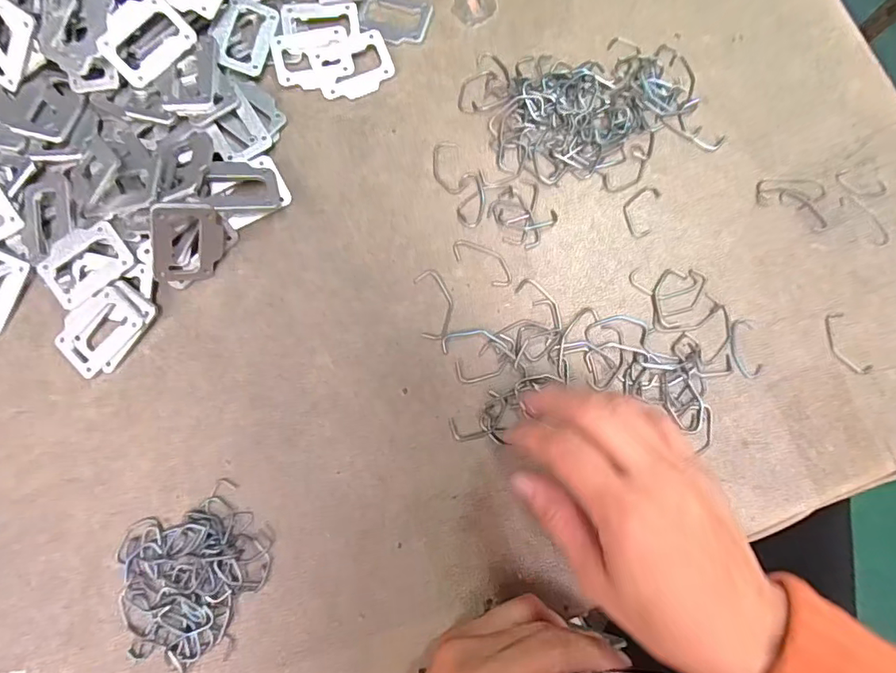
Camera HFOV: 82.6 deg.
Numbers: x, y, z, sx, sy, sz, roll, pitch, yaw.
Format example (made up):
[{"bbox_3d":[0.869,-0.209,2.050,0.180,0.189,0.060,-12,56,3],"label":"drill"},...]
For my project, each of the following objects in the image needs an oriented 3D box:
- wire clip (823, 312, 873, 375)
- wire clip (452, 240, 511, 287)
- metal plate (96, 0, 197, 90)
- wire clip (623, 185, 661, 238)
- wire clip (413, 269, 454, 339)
[{"bbox_3d":[0.249,0.005,0.318,0.019,0.004,0.041,-24,81,-5],"label":"wire clip"},{"bbox_3d":[0.023,-0.048,0.325,0.044,0.004,0.019,36,81,5],"label":"wire clip"},{"bbox_3d":[-0.187,-0.183,0.315,0.050,0.005,0.036,-47,110,-5],"label":"metal plate"},{"bbox_3d":[0.126,-0.083,0.334,0.020,0.004,0.036,18,80,2],"label":"wire clip"},{"bbox_3d":[-0.008,-0.021,0.320,0.021,0.004,0.045,-9,80,-3],"label":"wire clip"}]

